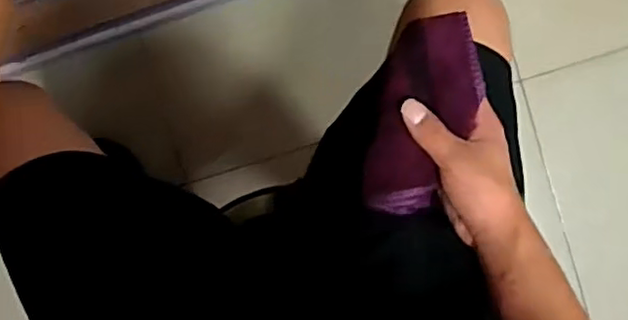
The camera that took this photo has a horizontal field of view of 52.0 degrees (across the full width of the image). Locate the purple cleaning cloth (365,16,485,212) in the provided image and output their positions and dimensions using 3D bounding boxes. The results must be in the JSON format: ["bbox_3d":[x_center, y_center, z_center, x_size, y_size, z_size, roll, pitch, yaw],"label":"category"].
[{"bbox_3d":[0.090,-0.035,0.531,0.075,0.024,0.166,17,99,3],"label":"purple cleaning cloth"}]

